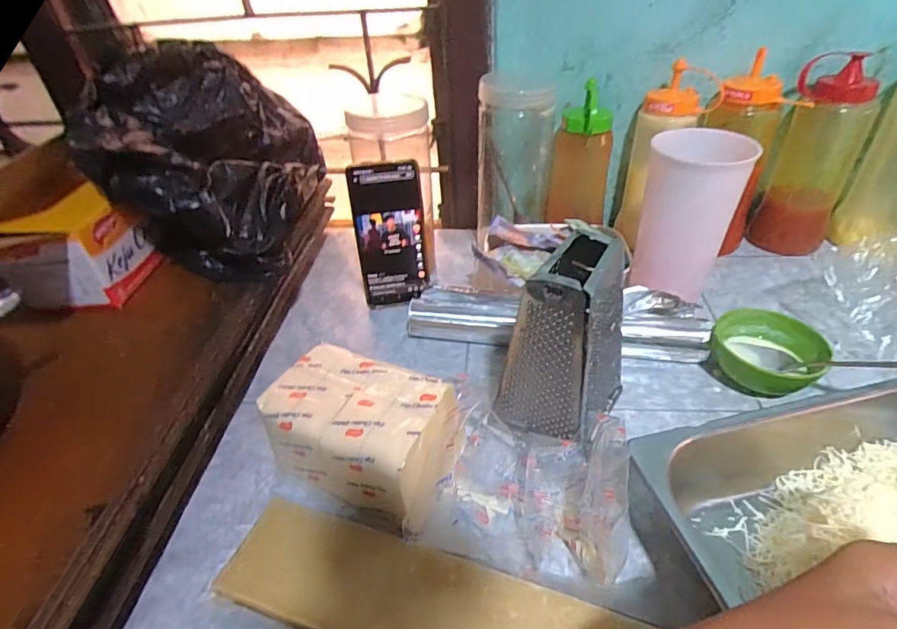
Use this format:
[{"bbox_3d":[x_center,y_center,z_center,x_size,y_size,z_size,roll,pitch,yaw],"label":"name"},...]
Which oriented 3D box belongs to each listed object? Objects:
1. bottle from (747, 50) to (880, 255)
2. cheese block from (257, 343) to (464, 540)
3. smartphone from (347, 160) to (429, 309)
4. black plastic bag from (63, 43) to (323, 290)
[{"bbox_3d":[0.456,-0.193,0.591,0.083,0.212,0.087,22,46,29],"label":"bottle"},{"bbox_3d":[-0.067,0.091,0.379,0.146,0.065,0.104,13,42,20],"label":"cheese block"},{"bbox_3d":[-0.064,-0.086,0.535,0.074,0.161,0.009,-7,27,-7],"label":"smartphone"},{"bbox_3d":[-0.251,-0.173,0.522,0.172,0.179,0.261,-6,39,-3],"label":"black plastic bag"}]

